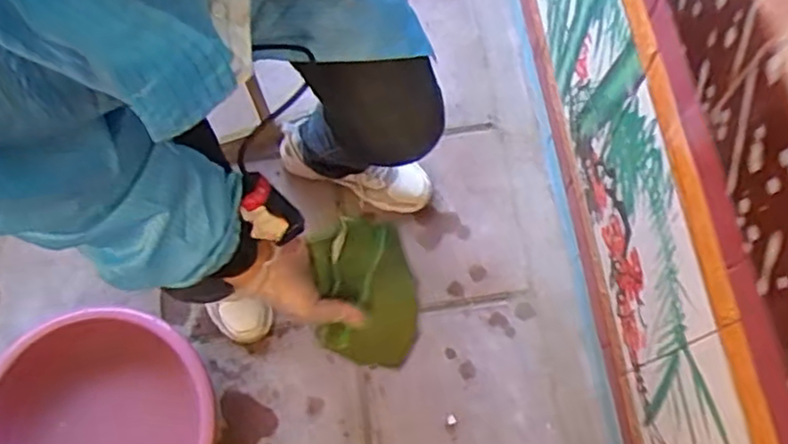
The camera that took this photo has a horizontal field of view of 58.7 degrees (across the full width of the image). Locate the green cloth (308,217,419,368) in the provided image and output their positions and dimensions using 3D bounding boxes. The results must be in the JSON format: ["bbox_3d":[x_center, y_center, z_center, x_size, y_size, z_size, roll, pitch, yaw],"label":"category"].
[{"bbox_3d":[-0.027,0.075,0.735,0.116,0.032,0.150,-2,86,-39],"label":"green cloth"}]

